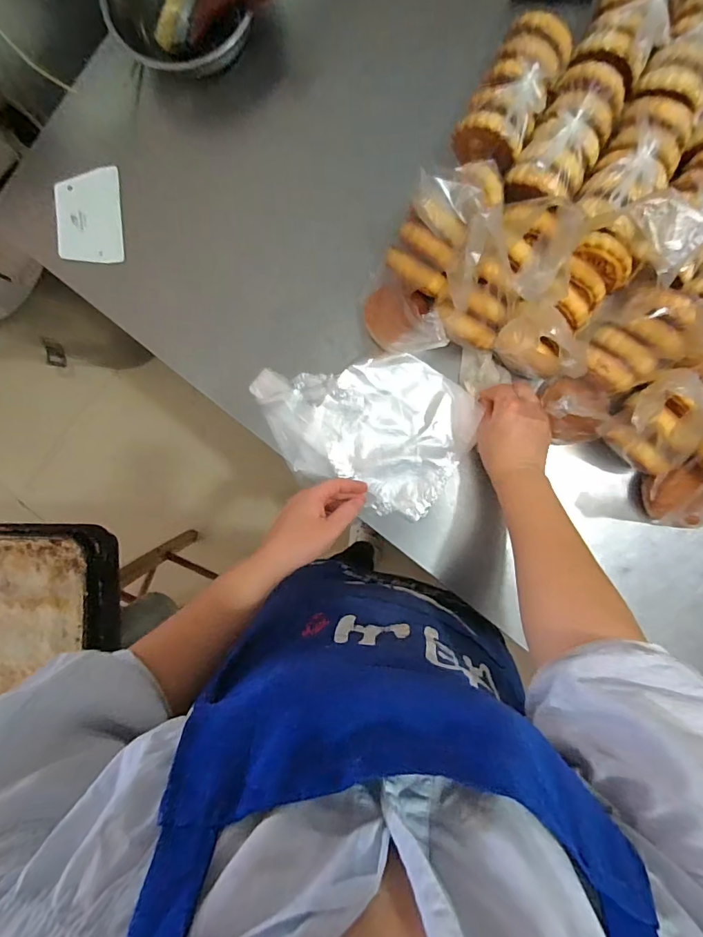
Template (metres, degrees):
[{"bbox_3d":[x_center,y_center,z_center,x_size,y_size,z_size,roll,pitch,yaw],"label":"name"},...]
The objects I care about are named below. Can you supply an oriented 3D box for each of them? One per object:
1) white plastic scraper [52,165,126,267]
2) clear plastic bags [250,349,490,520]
[{"bbox_3d":[-0.366,-0.349,0.635,0.098,0.008,0.131,-2,89,7],"label":"white plastic scraper"},{"bbox_3d":[0.007,-0.062,0.584,0.275,0.030,0.184,23,90,6],"label":"clear plastic bags"}]

